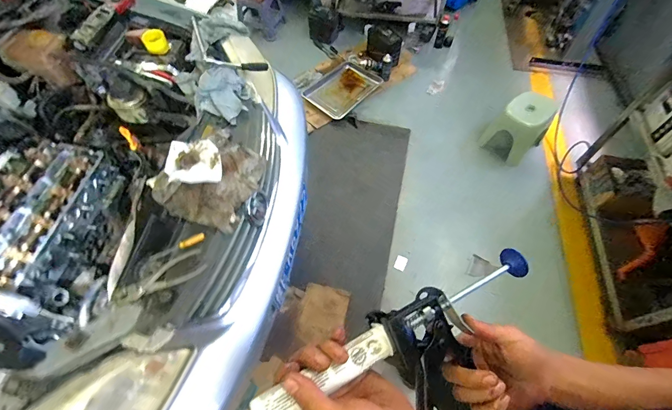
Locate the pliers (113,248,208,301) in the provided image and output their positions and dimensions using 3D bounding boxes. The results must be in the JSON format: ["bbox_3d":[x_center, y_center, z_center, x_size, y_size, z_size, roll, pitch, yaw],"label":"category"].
[{"bbox_3d":[-0.405,0.169,0.778,0.198,0.028,0.074,-29,63,-15],"label":"pliers"}]

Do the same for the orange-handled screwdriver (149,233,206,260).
[{"bbox_3d":[-0.387,0.103,0.829,0.131,0.014,0.024,-28,63,-14],"label":"orange-handled screwdriver"}]

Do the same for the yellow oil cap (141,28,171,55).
[{"bbox_3d":[-0.614,-0.556,1.152,0.077,0.053,0.069,-22,61,-11],"label":"yellow oil cap"}]

